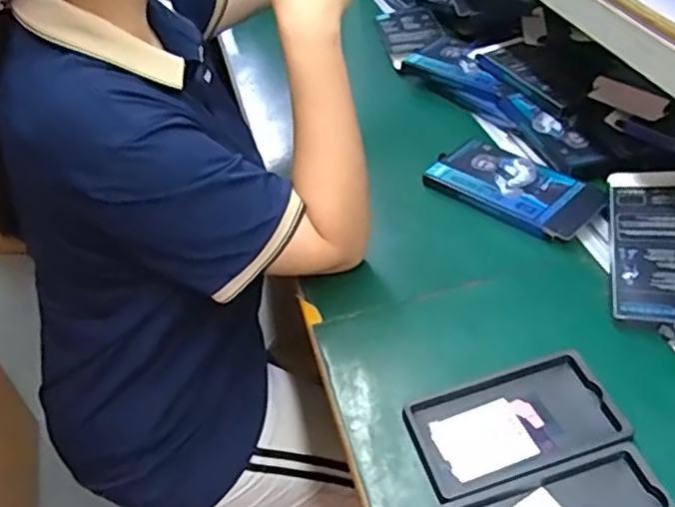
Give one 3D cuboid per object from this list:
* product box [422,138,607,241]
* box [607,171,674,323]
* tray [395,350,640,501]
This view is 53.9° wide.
[{"bbox_3d":[0.199,-0.075,0.761,0.195,0.021,0.098,31,53,34],"label":"product box"},{"bbox_3d":[0.314,-0.013,0.641,0.091,0.012,0.184,1,54,19],"label":"box"},{"bbox_3d":[0.142,0.136,0.537,0.159,0.016,0.098,-13,42,-8],"label":"tray"}]

